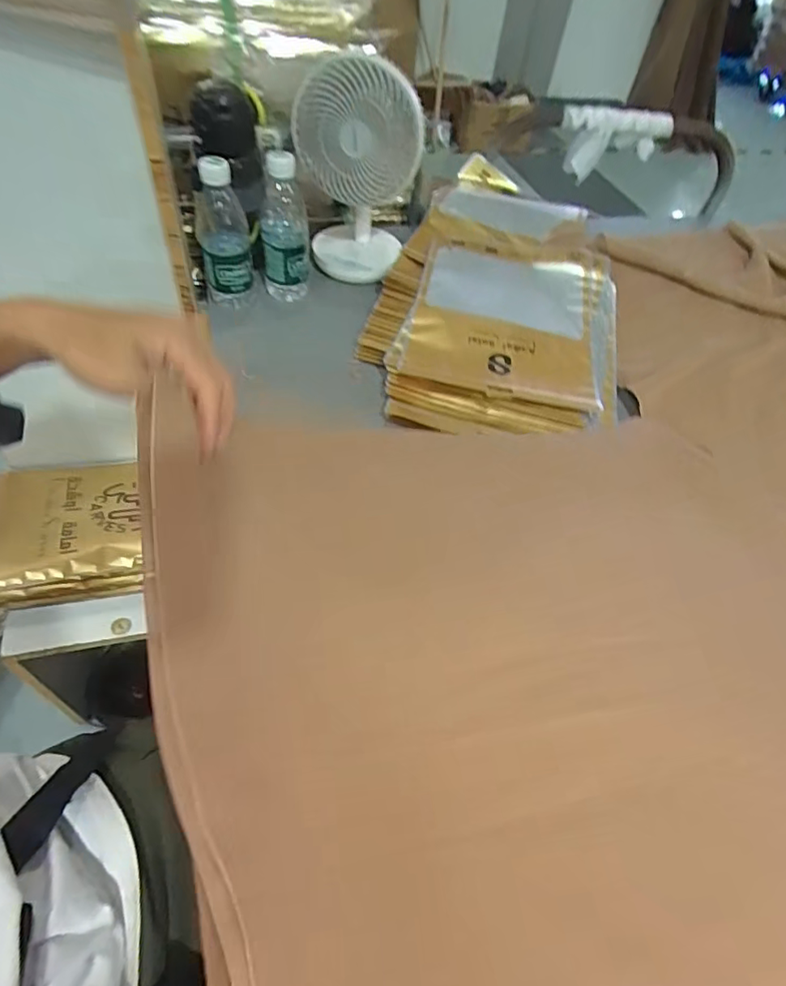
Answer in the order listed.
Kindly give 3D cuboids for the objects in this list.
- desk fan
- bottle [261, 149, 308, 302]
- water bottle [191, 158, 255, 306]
[{"bbox_3d":[-0.048,-0.432,0.714,0.166,0.228,0.161,1,52,-4],"label":"desk fan"},{"bbox_3d":[-0.142,-0.345,0.701,0.060,0.173,0.069,-3,53,-7],"label":"bottle"},{"bbox_3d":[-0.214,-0.327,0.675,0.062,0.173,0.070,-11,54,-13],"label":"water bottle"}]

